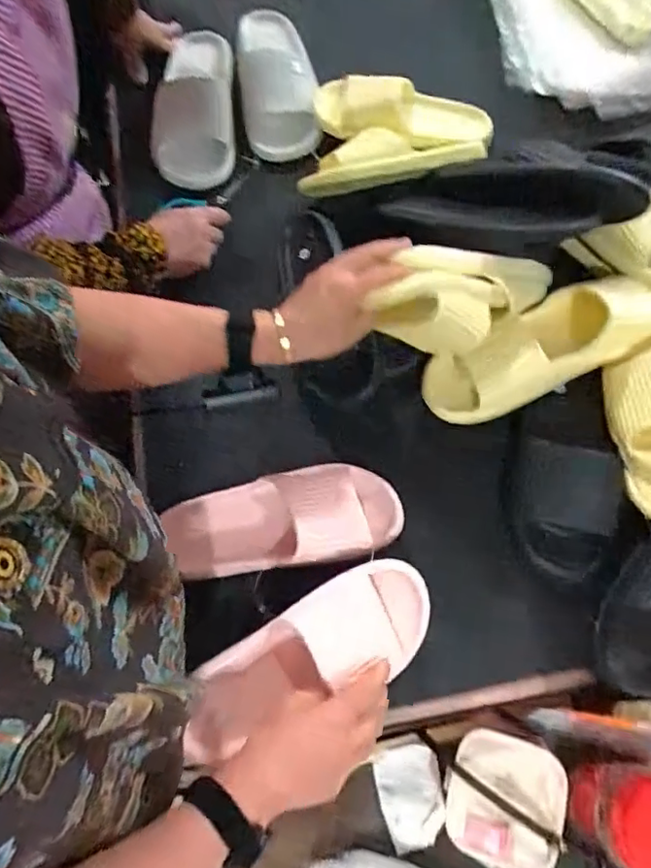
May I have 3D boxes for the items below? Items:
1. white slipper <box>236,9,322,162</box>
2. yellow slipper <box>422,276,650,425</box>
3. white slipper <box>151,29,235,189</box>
[{"bbox_3d":[-0.074,-0.519,0.865,0.111,0.070,0.270,-9,69,-4],"label":"white slipper"},{"bbox_3d":[0.253,-0.100,0.647,0.294,0.084,0.108,-24,71,-9],"label":"yellow slipper"},{"bbox_3d":[-0.192,-0.467,0.824,0.119,0.088,0.286,-4,69,-2],"label":"white slipper"}]

